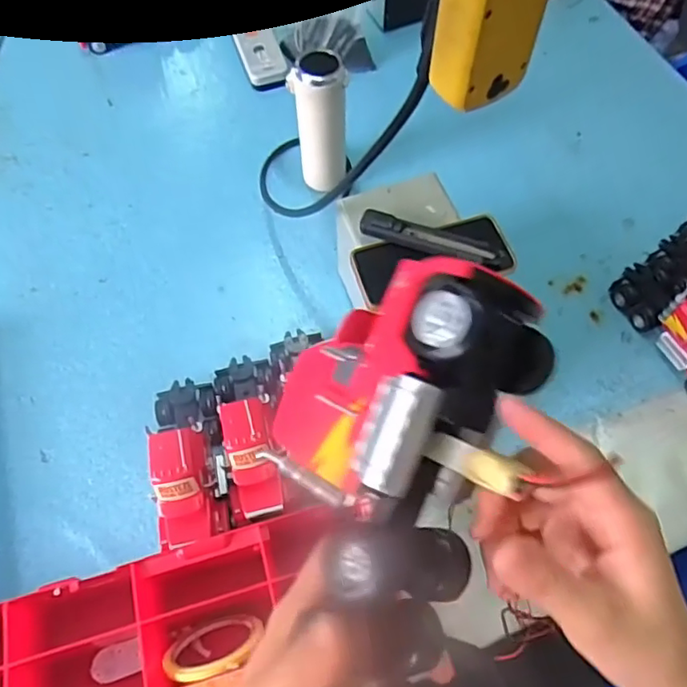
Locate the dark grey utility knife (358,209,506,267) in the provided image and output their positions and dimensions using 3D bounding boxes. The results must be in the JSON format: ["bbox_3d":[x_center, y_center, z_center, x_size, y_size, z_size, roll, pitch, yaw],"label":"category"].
[{"bbox_3d":[0.094,-0.112,0.618,0.154,0.013,0.029,19,65,10],"label":"dark grey utility knife"}]

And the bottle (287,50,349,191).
[{"bbox_3d":[-0.030,-0.282,0.788,0.067,0.203,0.055,-11,64,-4],"label":"bottle"}]

